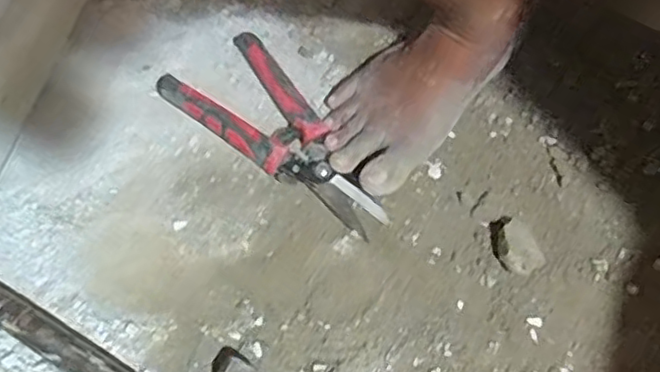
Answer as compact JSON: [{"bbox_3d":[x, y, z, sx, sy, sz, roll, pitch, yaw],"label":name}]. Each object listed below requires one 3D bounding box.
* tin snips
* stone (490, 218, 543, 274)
[{"bbox_3d":[-0.044,-0.037,0.488,0.090,0.028,0.201,-32,62,-21],"label":"tin snips"},{"bbox_3d":[0.128,0.042,0.444,0.027,0.020,0.047,-21,59,-15],"label":"stone"}]

